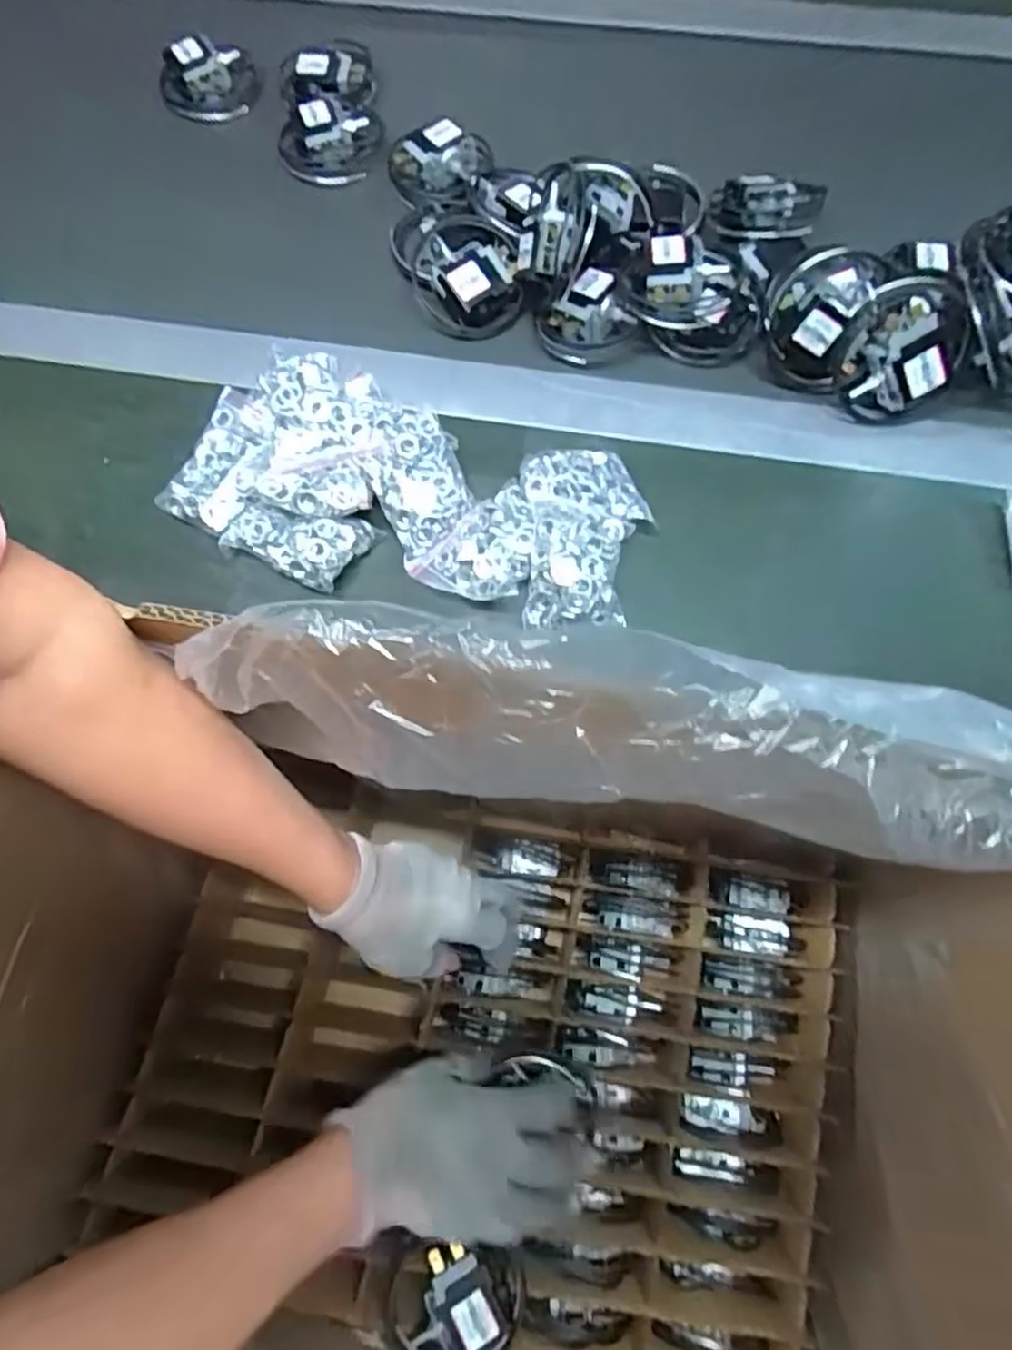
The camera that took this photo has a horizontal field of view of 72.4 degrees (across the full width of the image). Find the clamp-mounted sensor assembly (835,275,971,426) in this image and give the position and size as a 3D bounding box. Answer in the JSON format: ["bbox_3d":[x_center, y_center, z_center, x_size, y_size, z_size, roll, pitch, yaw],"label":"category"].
[{"bbox_3d":[0.260,-0.211,0.453,0.067,0.058,0.081,38,76,13],"label":"clamp-mounted sensor assembly"}]

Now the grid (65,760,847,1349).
[{"bbox_3d":[-0.008,0.267,0.513,0.461,0.085,0.326,11,72,5],"label":"grid"}]

